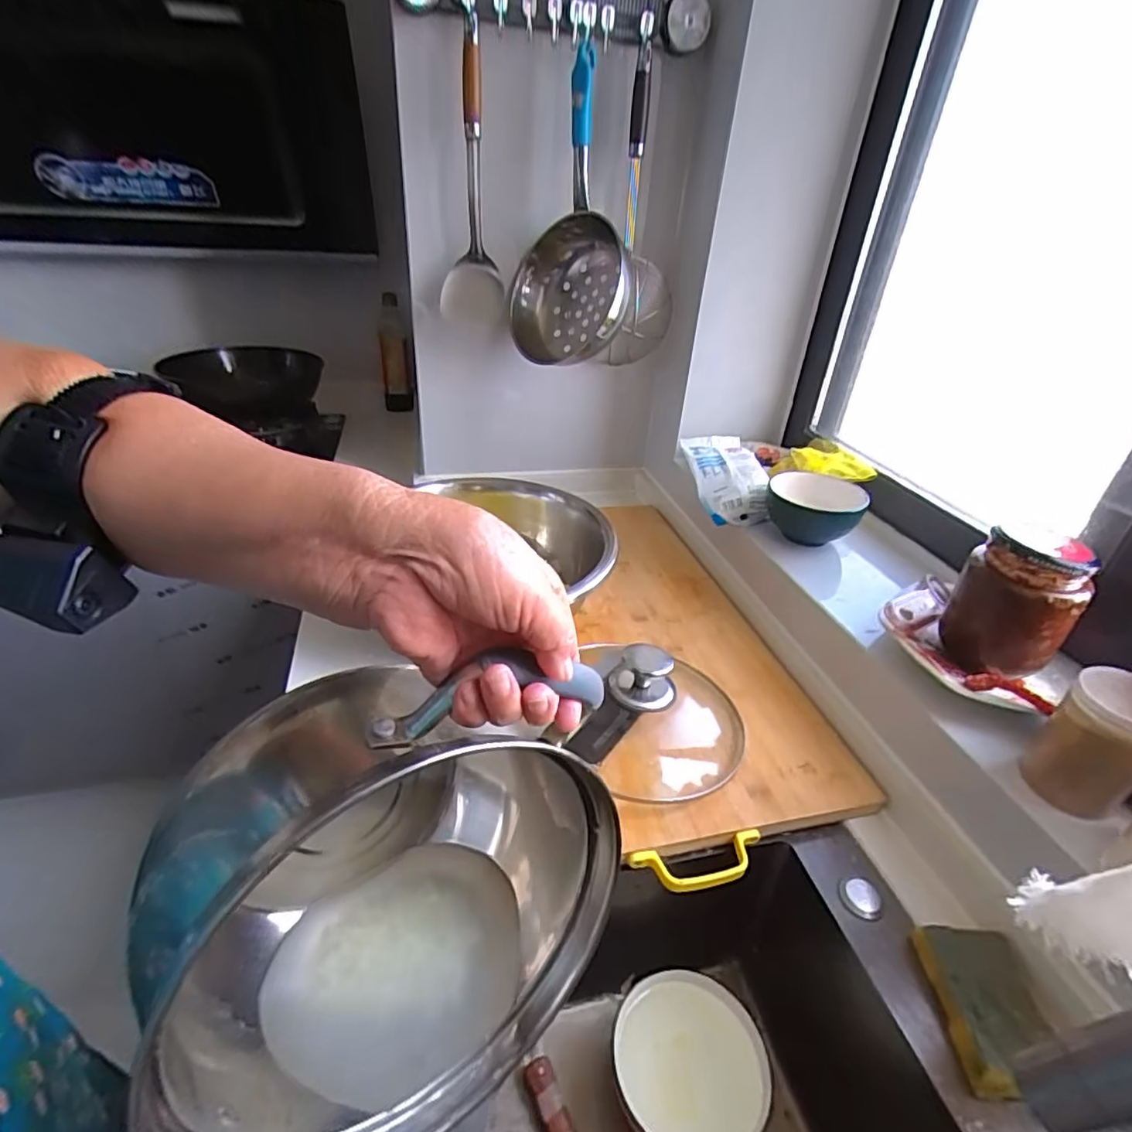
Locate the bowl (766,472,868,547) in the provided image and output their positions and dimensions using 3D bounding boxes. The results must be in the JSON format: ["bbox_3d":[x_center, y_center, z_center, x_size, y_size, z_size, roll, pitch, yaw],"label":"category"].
[{"bbox_3d":[0.332,-0.074,0.796,0.115,0.075,0.123,15,34,16],"label":"bowl"}]

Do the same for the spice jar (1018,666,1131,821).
[{"bbox_3d":[0.404,0.138,0.445,0.055,0.105,0.065,-17,38,-30],"label":"spice jar"}]

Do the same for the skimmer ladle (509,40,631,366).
[{"bbox_3d":[0.008,-0.461,0.802,0.136,0.333,0.148,-21,40,-34],"label":"skimmer ladle"}]

